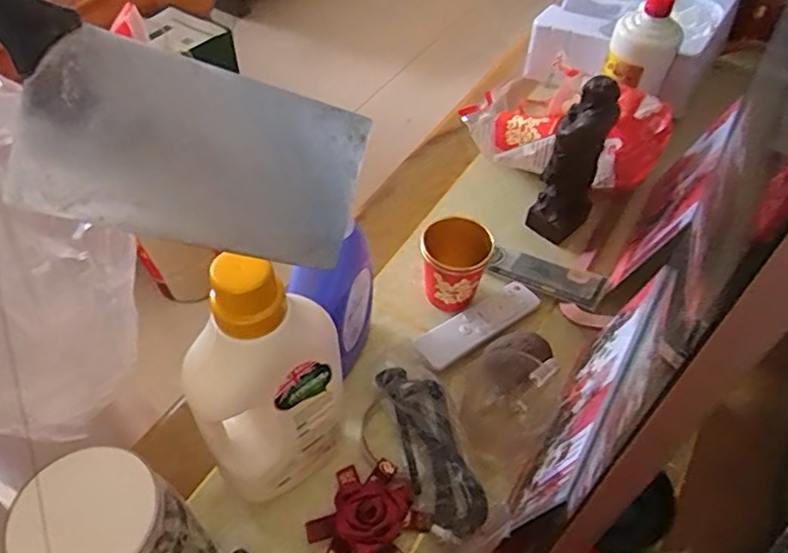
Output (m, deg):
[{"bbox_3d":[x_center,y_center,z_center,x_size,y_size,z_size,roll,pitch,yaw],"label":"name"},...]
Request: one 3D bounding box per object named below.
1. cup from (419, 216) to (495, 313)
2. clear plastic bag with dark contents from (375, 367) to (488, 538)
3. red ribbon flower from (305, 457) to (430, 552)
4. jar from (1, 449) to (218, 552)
[{"bbox_3d":[0.059,-0.010,0.603,0.065,0.091,0.060,1,51,-1],"label":"cup"},{"bbox_3d":[0.031,0.145,0.515,0.045,0.034,0.147,-14,53,-13],"label":"clear plastic bag with dark contents"},{"bbox_3d":[-0.014,0.185,0.476,0.088,0.036,0.086,18,53,12],"label":"red ribbon flower"},{"bbox_3d":[-0.177,0.183,0.403,0.087,0.138,0.081,1,51,-1],"label":"jar"}]

